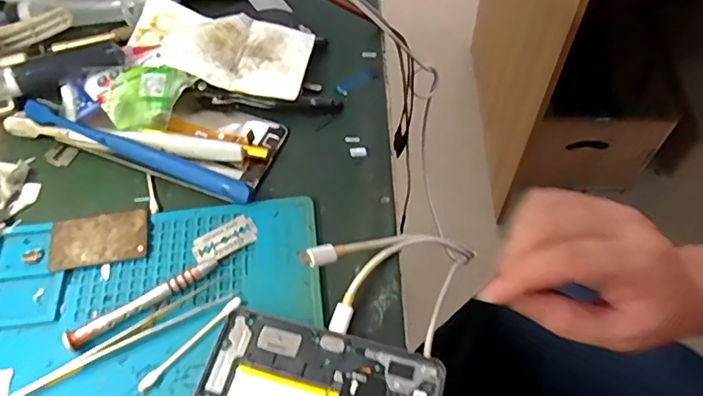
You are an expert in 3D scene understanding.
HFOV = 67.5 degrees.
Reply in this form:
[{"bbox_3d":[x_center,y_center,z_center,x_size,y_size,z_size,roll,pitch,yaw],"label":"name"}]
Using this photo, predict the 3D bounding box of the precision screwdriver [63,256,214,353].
[{"bbox_3d":[-0.124,0.062,0.315,0.093,0.011,0.010,-31,61,-16],"label":"precision screwdriver"}]

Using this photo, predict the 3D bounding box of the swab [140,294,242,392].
[{"bbox_3d":[-0.093,0.083,0.303,0.071,0.007,0.007,-40,64,-21],"label":"swab"}]

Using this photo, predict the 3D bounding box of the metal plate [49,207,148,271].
[{"bbox_3d":[-0.164,0.027,0.342,0.060,0.004,0.035,-9,60,-7],"label":"metal plate"}]

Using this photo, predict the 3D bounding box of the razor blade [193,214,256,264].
[{"bbox_3d":[-0.082,0.026,0.341,0.041,0.004,0.023,-29,60,-15],"label":"razor blade"}]

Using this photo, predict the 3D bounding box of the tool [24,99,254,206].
[{"bbox_3d":[-0.152,-0.034,0.369,0.185,0.007,0.015,21,94,11],"label":"tool"}]

